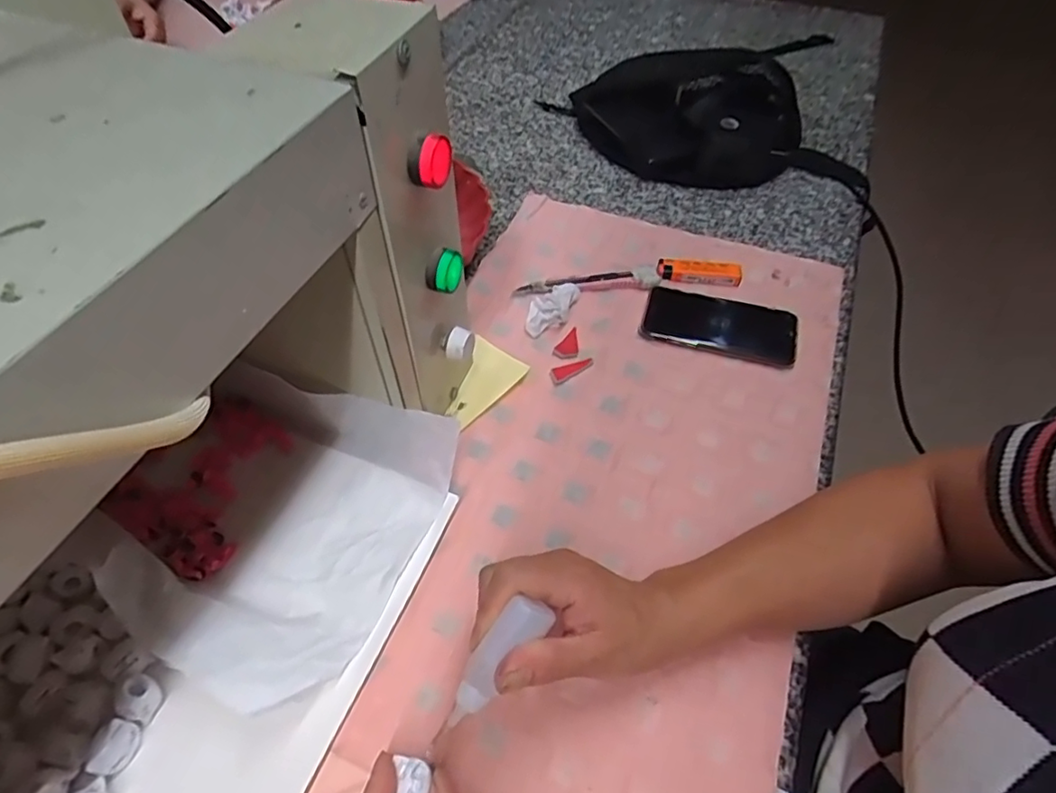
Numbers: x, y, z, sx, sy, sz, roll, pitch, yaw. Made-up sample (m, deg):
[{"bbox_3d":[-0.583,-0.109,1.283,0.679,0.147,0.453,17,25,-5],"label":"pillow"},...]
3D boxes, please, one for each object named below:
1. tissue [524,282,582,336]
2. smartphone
[{"bbox_3d":[0.021,-0.085,0.553,0.039,0.016,0.064,16,53,12],"label":"tissue"},{"bbox_3d":[0.178,-0.070,0.547,0.137,0.008,0.072,14,53,10],"label":"smartphone"}]

